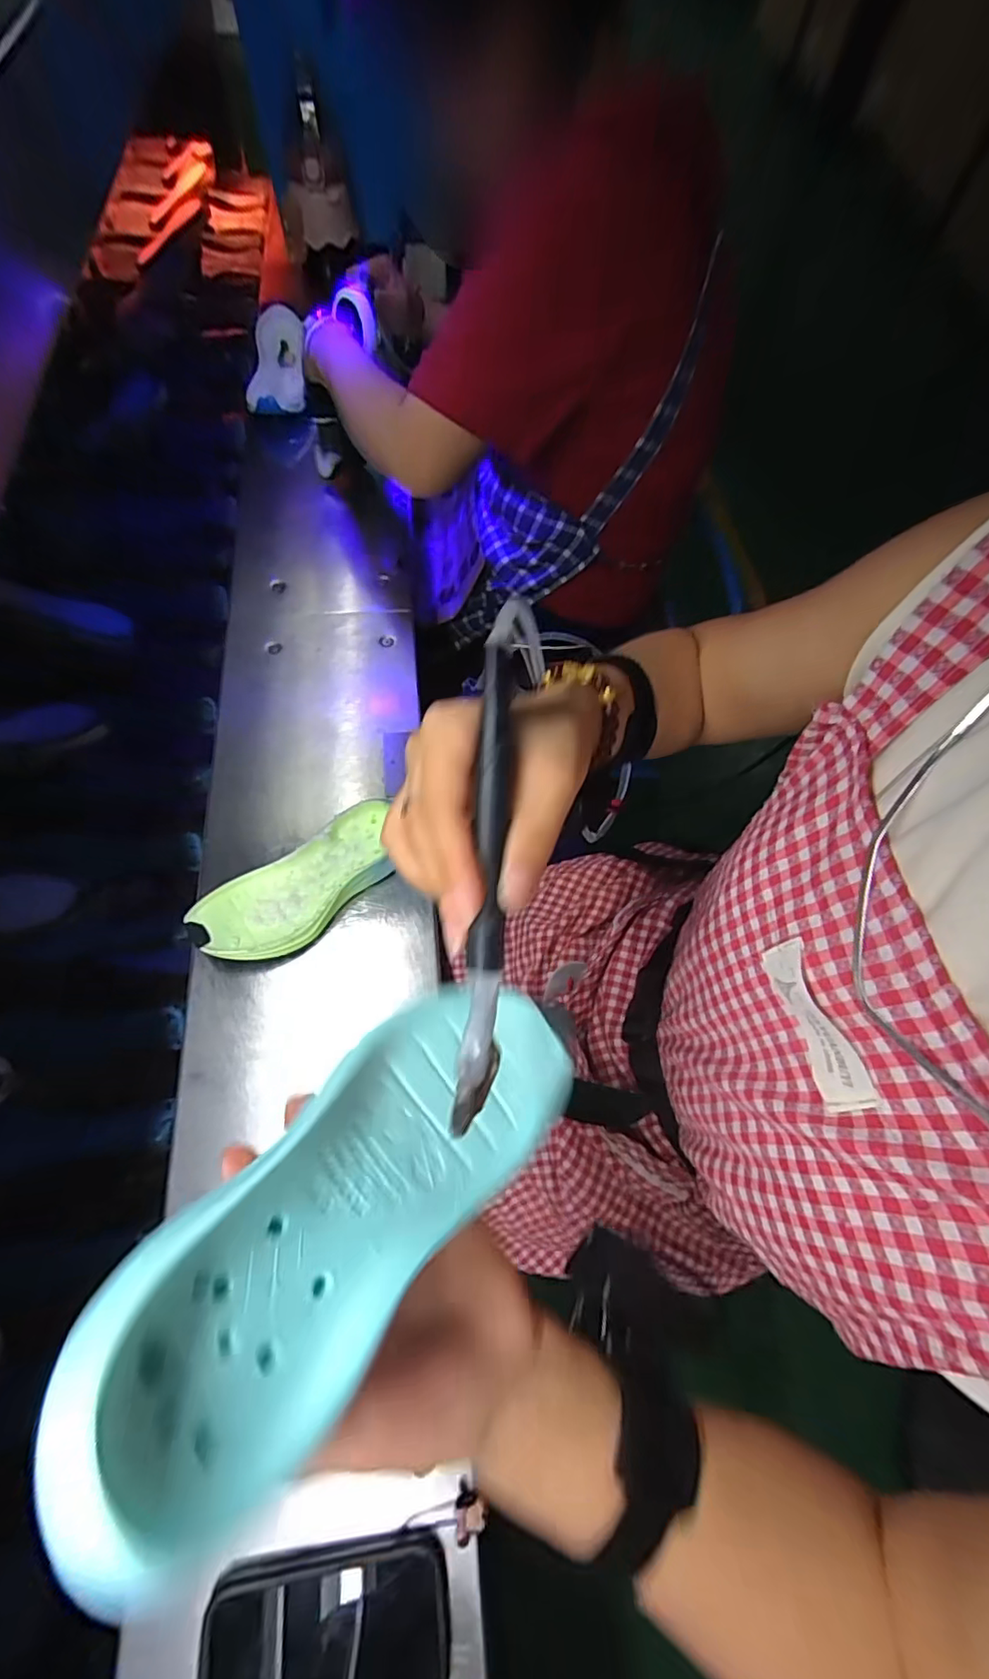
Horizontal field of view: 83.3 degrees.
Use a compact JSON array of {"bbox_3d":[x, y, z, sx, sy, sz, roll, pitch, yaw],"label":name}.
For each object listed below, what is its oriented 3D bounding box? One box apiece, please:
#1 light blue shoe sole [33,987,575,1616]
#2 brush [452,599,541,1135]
[{"bbox_3d":[-0.040,0.118,0.202,0.073,0.025,0.205,43,34,17],"label":"light blue shoe sole"},{"bbox_3d":[0.001,0.003,0.201,0.019,0.014,0.184,5,83,1],"label":"brush"}]

